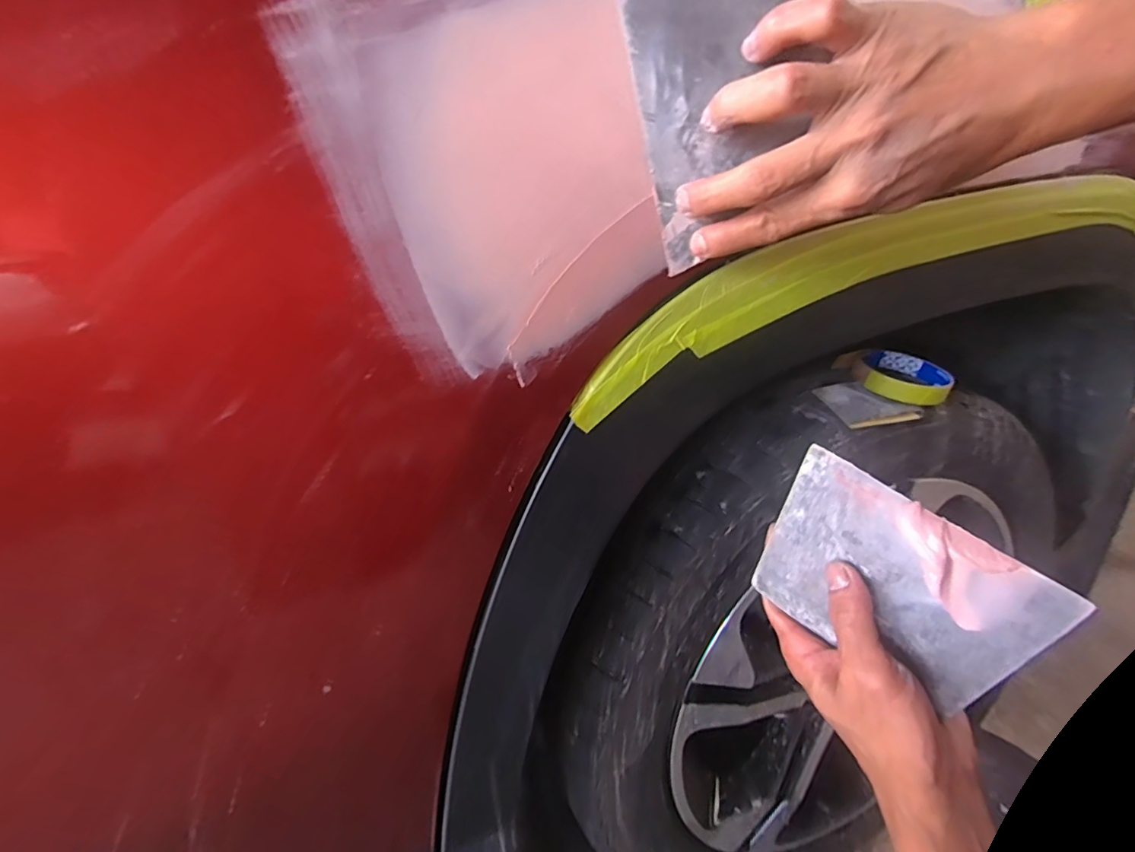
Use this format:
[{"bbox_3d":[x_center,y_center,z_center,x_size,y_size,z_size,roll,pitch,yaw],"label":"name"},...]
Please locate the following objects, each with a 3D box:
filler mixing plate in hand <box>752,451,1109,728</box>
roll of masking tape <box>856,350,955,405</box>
[{"bbox_3d":[0.180,0.087,0.292,0.136,0.093,0.008,38,12,33],"label":"filler mixing plate in hand"},{"bbox_3d":[0.323,-0.048,0.497,0.081,0.021,0.085,27,37,29],"label":"roll of masking tape"}]

